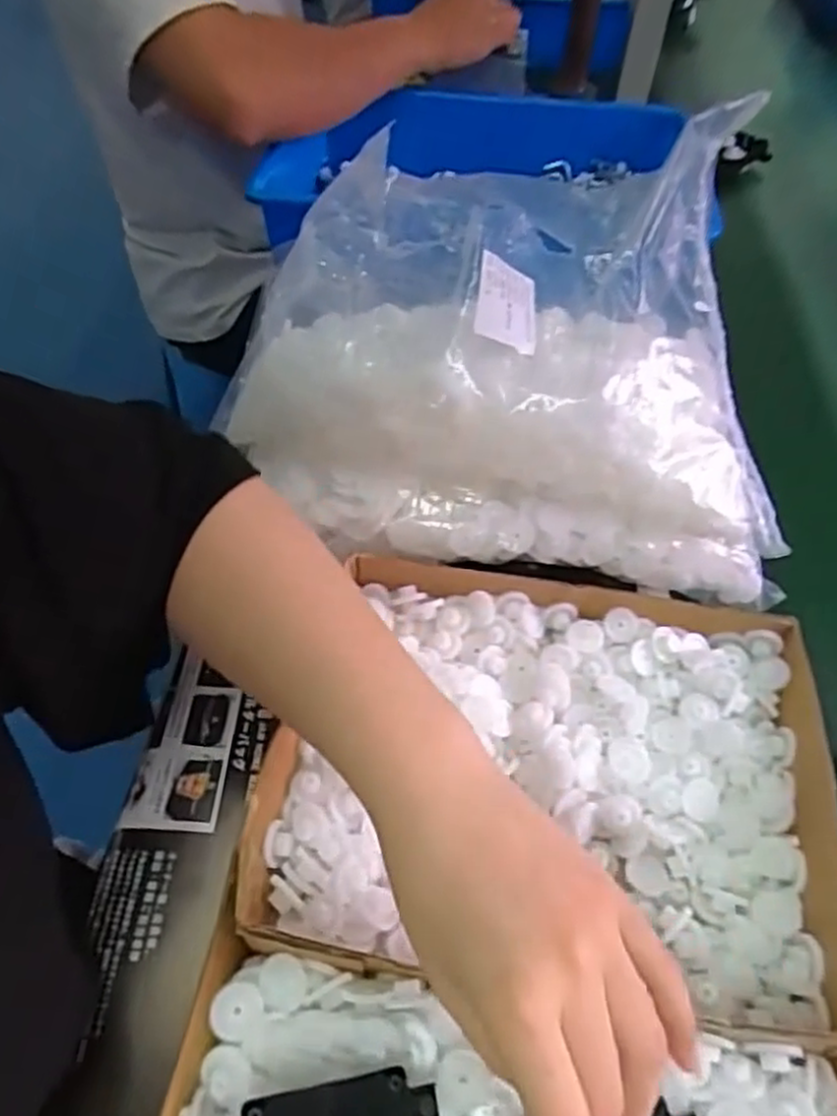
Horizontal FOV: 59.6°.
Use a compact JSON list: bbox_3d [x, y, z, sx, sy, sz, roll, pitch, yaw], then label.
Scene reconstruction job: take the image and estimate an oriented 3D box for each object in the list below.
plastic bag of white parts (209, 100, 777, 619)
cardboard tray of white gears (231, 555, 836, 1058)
[{"bbox_3d":[0.050,-0.151,0.490,0.347,0.167,0.282,2,51,-1],"label":"plastic bag of white parts"},{"bbox_3d":[0.066,0.107,0.368,0.272,0.045,0.207,9,51,4],"label":"cardboard tray of white gears"}]

